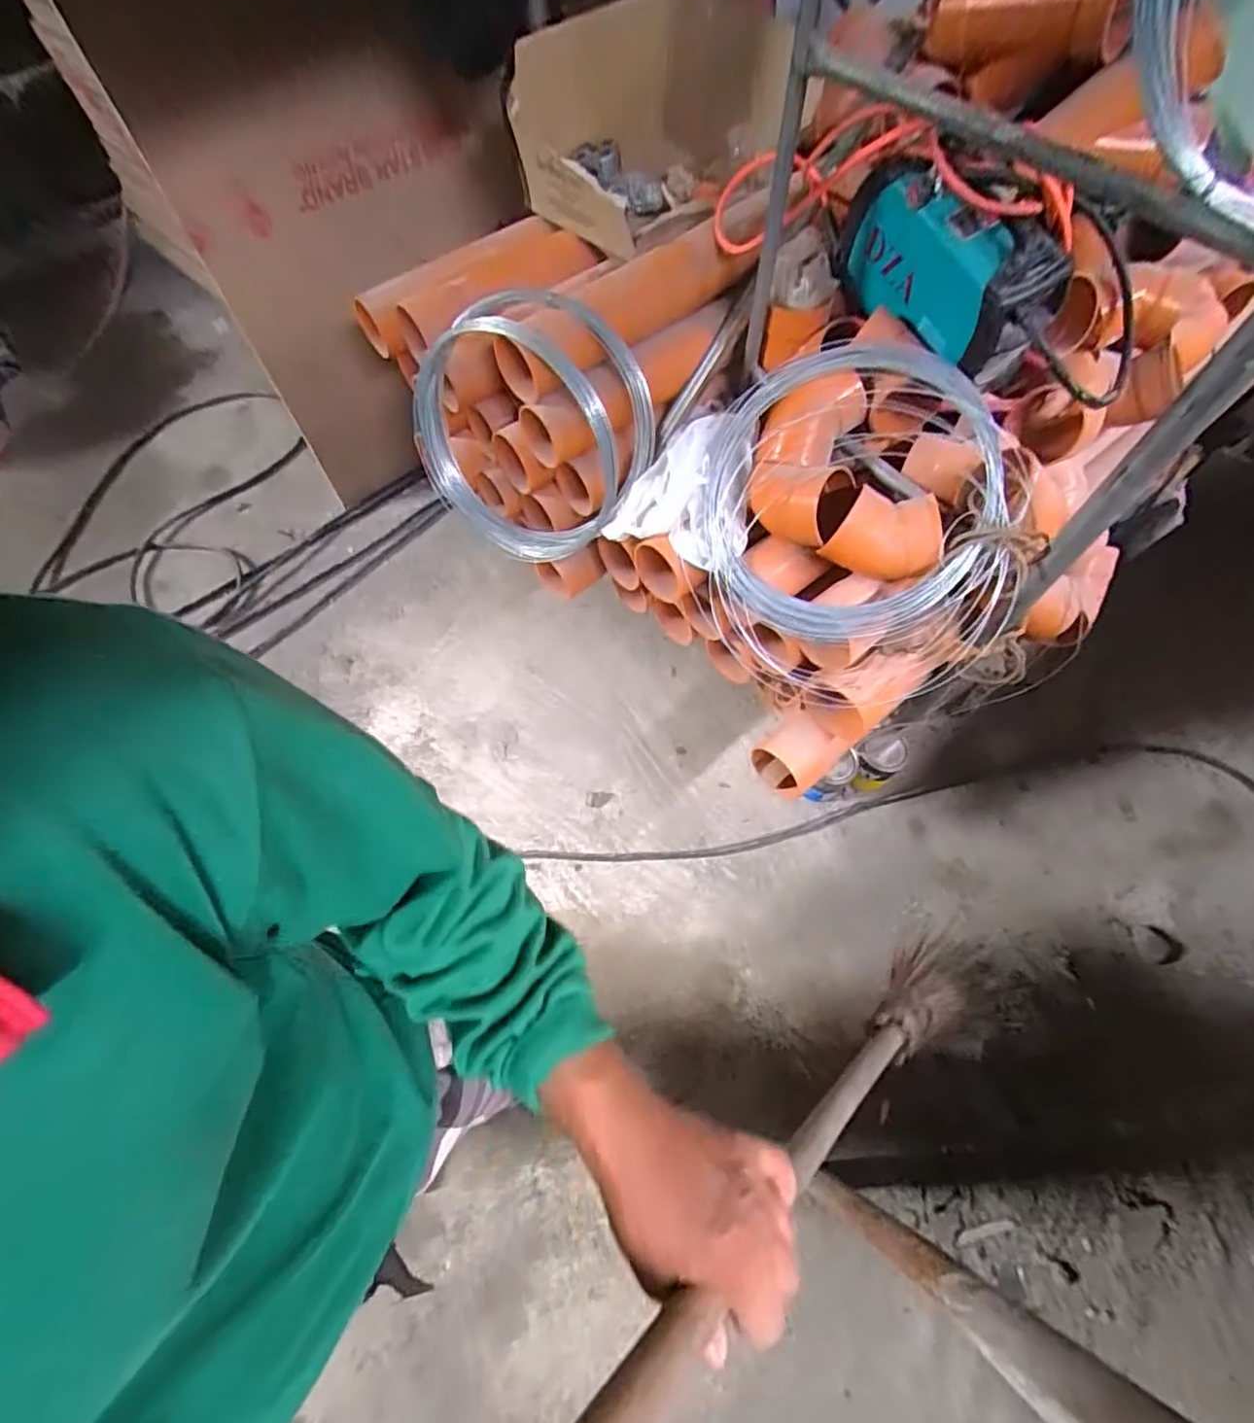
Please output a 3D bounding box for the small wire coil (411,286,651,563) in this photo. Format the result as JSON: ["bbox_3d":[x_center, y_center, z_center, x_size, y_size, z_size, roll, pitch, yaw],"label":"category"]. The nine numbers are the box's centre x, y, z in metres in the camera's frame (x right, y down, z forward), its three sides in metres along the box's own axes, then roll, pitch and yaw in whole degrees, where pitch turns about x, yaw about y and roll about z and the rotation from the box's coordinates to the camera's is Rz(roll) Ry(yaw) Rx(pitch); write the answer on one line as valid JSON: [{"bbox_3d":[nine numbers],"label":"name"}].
[{"bbox_3d":[-0.173,-0.469,1.077,0.441,0.391,0.136,-21,32,29],"label":"small wire coil"}]

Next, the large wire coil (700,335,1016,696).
[{"bbox_3d":[0.339,-0.287,0.967,0.487,0.145,0.487,5,104,20],"label":"large wire coil"}]

